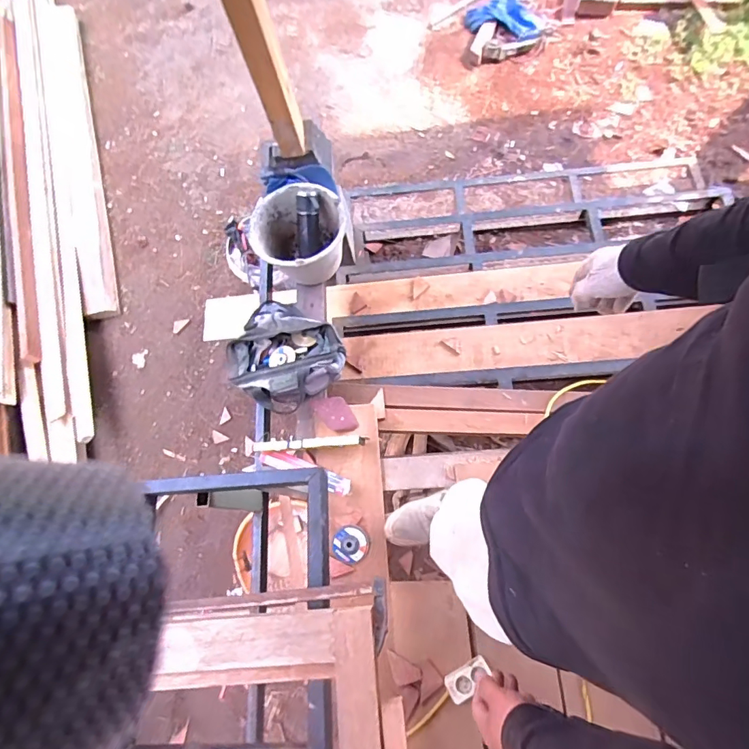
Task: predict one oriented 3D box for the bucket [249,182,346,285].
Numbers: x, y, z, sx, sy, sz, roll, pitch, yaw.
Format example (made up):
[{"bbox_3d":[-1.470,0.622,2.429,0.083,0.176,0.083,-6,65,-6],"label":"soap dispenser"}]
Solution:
[{"bbox_3d":[-0.221,-0.411,1.409,0.277,0.179,0.252,-2,72,6],"label":"bucket"}]

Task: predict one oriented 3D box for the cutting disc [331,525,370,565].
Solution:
[{"bbox_3d":[-0.063,0.448,1.224,0.096,0.008,0.091,1,76,-6],"label":"cutting disc"}]

